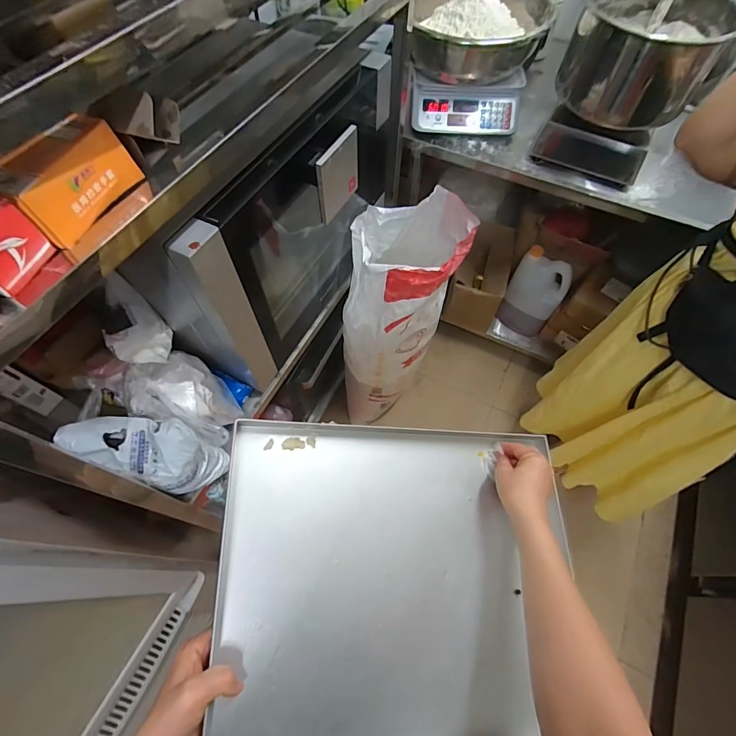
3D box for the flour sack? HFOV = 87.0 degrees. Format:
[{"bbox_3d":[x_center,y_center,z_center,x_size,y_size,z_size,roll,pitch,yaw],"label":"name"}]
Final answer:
[{"bbox_3d":[0.079,-0.116,1.207,0.264,0.742,0.364,23,64,11],"label":"flour sack"}]

